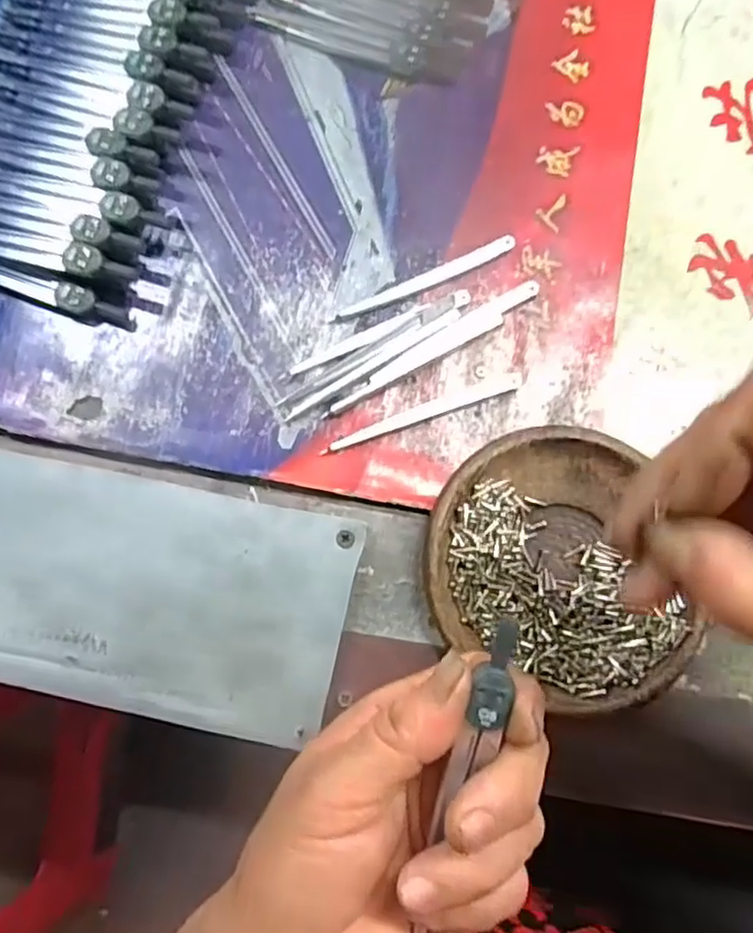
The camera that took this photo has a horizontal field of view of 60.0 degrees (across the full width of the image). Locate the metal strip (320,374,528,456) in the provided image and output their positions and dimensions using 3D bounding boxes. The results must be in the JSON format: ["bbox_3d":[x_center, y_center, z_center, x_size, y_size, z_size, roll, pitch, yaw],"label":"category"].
[{"bbox_3d":[0.021,-0.024,0.295,0.094,0.004,0.007,-19,80,-4],"label":"metal strip"}]

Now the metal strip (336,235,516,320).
[{"bbox_3d":[0.023,-0.090,0.308,0.090,0.005,0.009,-24,81,-5],"label":"metal strip"}]

